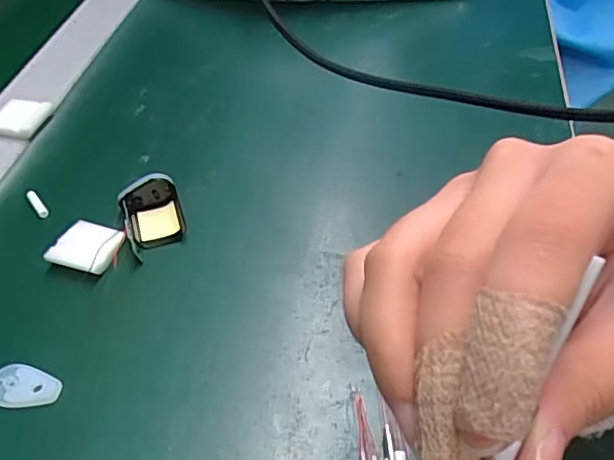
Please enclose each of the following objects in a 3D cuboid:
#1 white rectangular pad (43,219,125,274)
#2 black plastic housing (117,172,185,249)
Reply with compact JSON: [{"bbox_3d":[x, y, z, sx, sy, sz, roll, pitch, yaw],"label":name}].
[{"bbox_3d":[-0.132,0.009,0.344,0.037,0.009,0.038,12,49,7],"label":"white rectangular pad"},{"bbox_3d":[-0.098,-0.012,0.357,0.035,0.022,0.041,-13,51,-14],"label":"black plastic housing"}]

